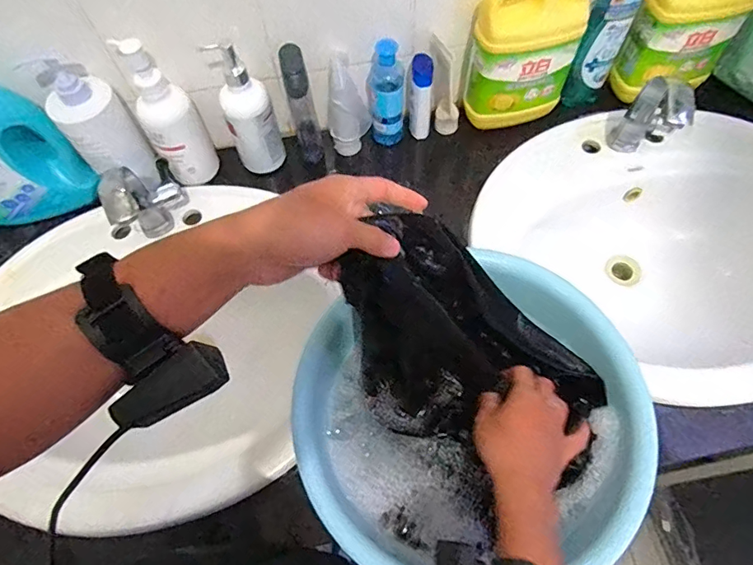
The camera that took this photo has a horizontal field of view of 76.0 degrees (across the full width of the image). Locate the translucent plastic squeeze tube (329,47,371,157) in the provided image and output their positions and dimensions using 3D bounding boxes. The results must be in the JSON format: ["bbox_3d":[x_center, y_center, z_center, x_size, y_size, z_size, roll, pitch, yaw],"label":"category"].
[{"bbox_3d":[-0.041,-0.260,0.709,0.060,0.140,0.077,-4,63,0],"label":"translucent plastic squeeze tube"}]

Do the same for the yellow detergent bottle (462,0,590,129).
[{"bbox_3d":[0.206,-0.329,0.674,0.145,0.220,0.067,-17,64,-7],"label":"yellow detergent bottle"}]

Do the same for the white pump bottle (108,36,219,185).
[{"bbox_3d":[-0.281,-0.222,0.659,0.073,0.215,0.055,-26,65,-11],"label":"white pump bottle"}]

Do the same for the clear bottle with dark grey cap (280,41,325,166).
[{"bbox_3d":[-0.105,-0.248,0.698,0.039,0.180,0.050,-13,63,-5],"label":"clear bottle with dark grey cap"}]

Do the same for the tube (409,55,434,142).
[{"bbox_3d":[0.067,-0.274,0.722,0.030,0.121,0.037,2,63,3],"label":"tube"}]

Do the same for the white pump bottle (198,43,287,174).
[{"bbox_3d":[-0.182,-0.244,0.680,0.070,0.193,0.074,-17,64,-7],"label":"white pump bottle"}]

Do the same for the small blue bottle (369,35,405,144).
[{"bbox_3d":[0.015,-0.276,0.705,0.047,0.161,0.046,-1,63,1],"label":"small blue bottle"}]

